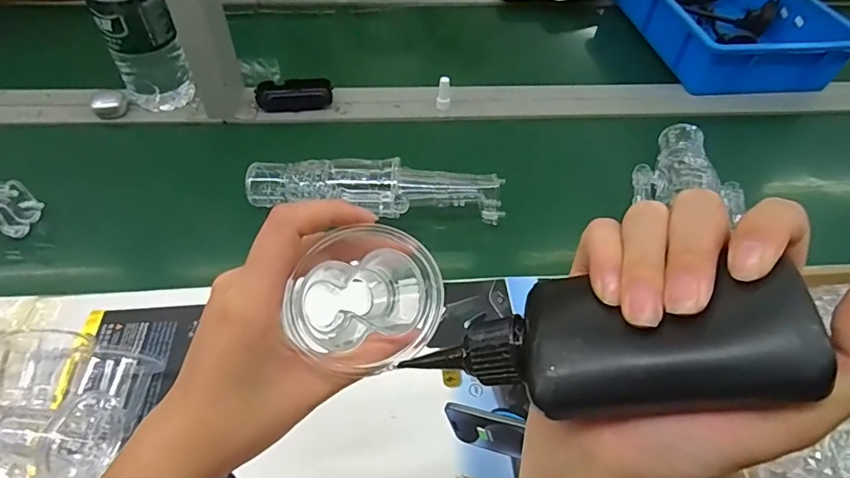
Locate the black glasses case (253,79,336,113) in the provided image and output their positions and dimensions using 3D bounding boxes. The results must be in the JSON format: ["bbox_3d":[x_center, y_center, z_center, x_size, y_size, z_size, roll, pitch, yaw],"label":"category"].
[{"bbox_3d":[-0.197,-0.219,0.747,0.108,0.028,0.050,0,50,-4],"label":"black glasses case"}]

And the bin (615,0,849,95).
[{"bbox_3d":[0.547,-0.421,0.902,0.287,0.078,0.406,-4,50,-7],"label":"bin"}]

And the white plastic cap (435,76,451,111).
[{"bbox_3d":[0.029,-0.219,0.737,0.021,0.049,0.021,4,50,0],"label":"white plastic cap"}]

